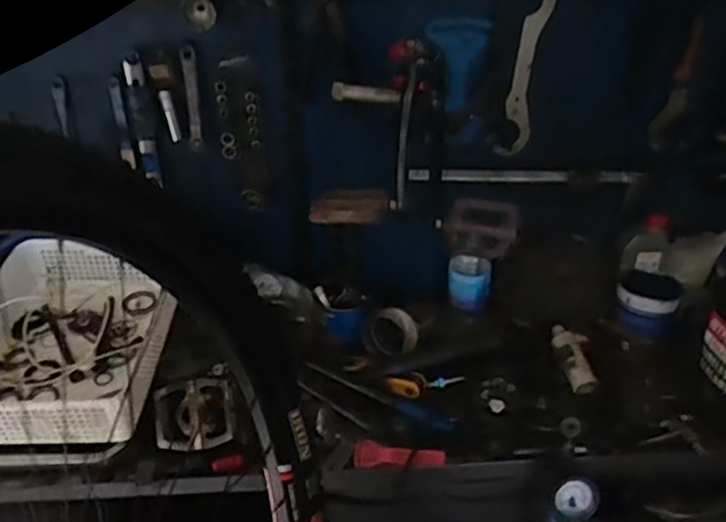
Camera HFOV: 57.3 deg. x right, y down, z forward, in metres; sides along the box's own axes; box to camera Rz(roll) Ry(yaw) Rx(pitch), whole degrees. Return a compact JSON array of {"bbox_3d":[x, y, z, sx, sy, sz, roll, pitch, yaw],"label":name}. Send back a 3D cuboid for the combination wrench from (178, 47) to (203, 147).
[{"bbox_3d":[-0.269,-0.256,1.047,0.027,0.156,0.011,4,29,10],"label":"combination wrench"}]

